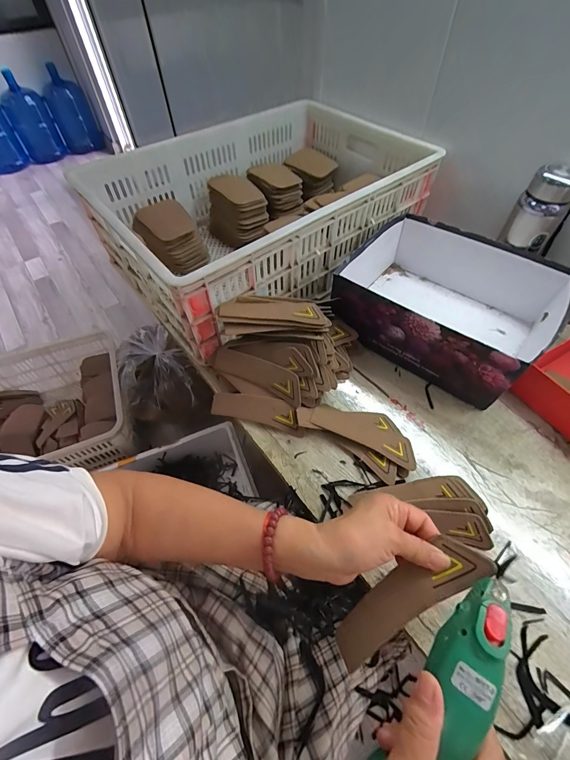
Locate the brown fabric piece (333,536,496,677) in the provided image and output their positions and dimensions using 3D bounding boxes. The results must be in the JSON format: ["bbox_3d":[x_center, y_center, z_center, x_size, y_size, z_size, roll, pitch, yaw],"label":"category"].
[{"bbox_3d":[0.104,0.191,0.288,0.151,0.005,0.041,-42,40,9],"label":"brown fabric piece"}]

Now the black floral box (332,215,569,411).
[{"bbox_3d":[0.283,-0.137,0.583,0.330,0.120,0.293,33,59,22],"label":"black floral box"}]

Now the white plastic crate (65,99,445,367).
[{"bbox_3d":[-0.044,-0.377,0.702,0.636,0.184,0.458,-35,60,-24],"label":"white plastic crate"}]

